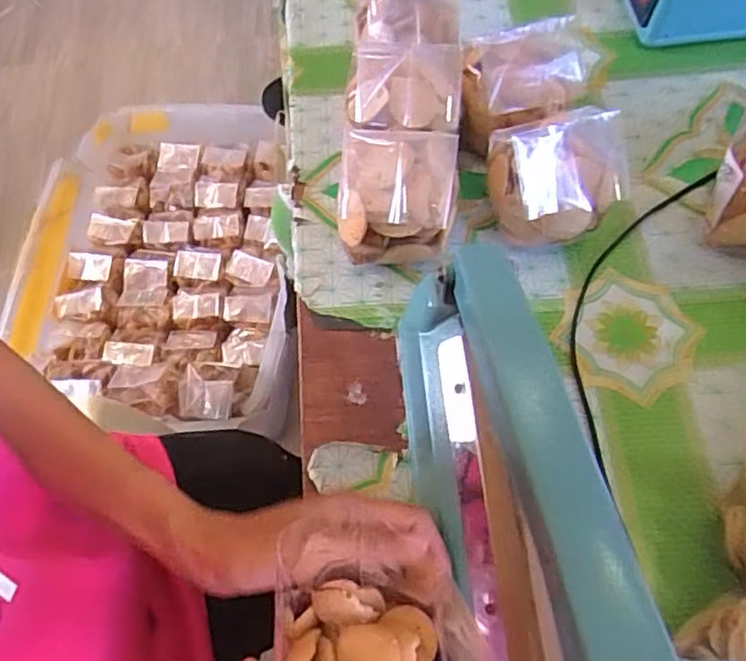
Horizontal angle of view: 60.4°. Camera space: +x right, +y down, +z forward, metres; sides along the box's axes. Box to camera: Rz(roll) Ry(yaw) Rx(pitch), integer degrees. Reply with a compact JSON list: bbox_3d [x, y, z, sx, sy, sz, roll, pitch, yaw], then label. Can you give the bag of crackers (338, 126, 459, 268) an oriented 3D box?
[{"bbox_3d":[0.018,-0.098,0.471,0.081,0.091,0.077,2,63,4],"label":"bag of crackers"}]

